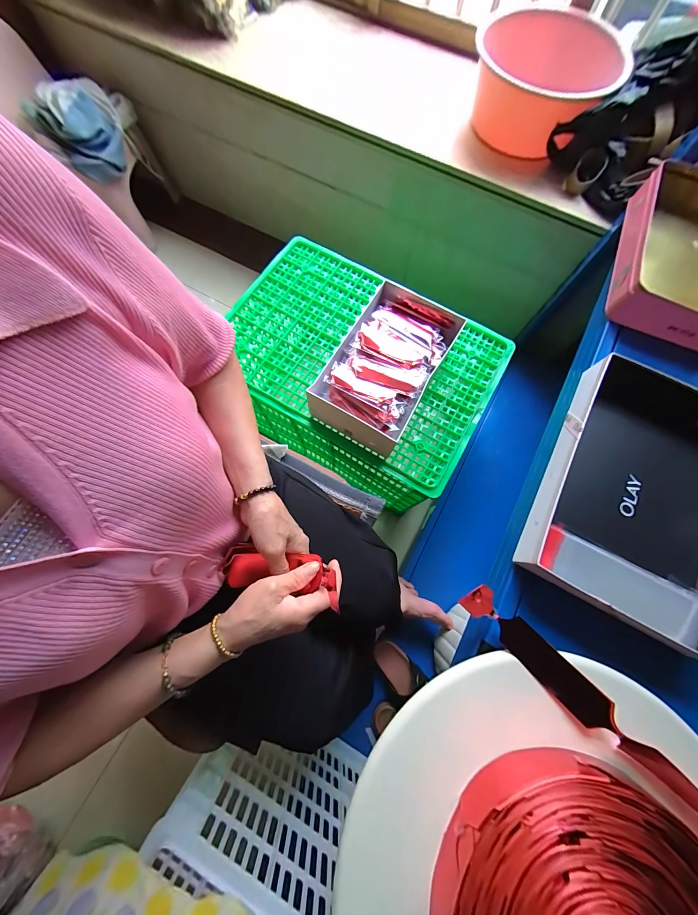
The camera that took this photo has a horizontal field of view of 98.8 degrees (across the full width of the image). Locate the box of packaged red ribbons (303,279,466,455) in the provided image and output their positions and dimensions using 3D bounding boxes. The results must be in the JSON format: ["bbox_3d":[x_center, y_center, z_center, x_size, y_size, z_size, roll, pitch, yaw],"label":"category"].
[{"bbox_3d":[0.075,-0.192,0.653,0.202,0.113,0.332,30,75,7],"label":"box of packaged red ribbons"}]

